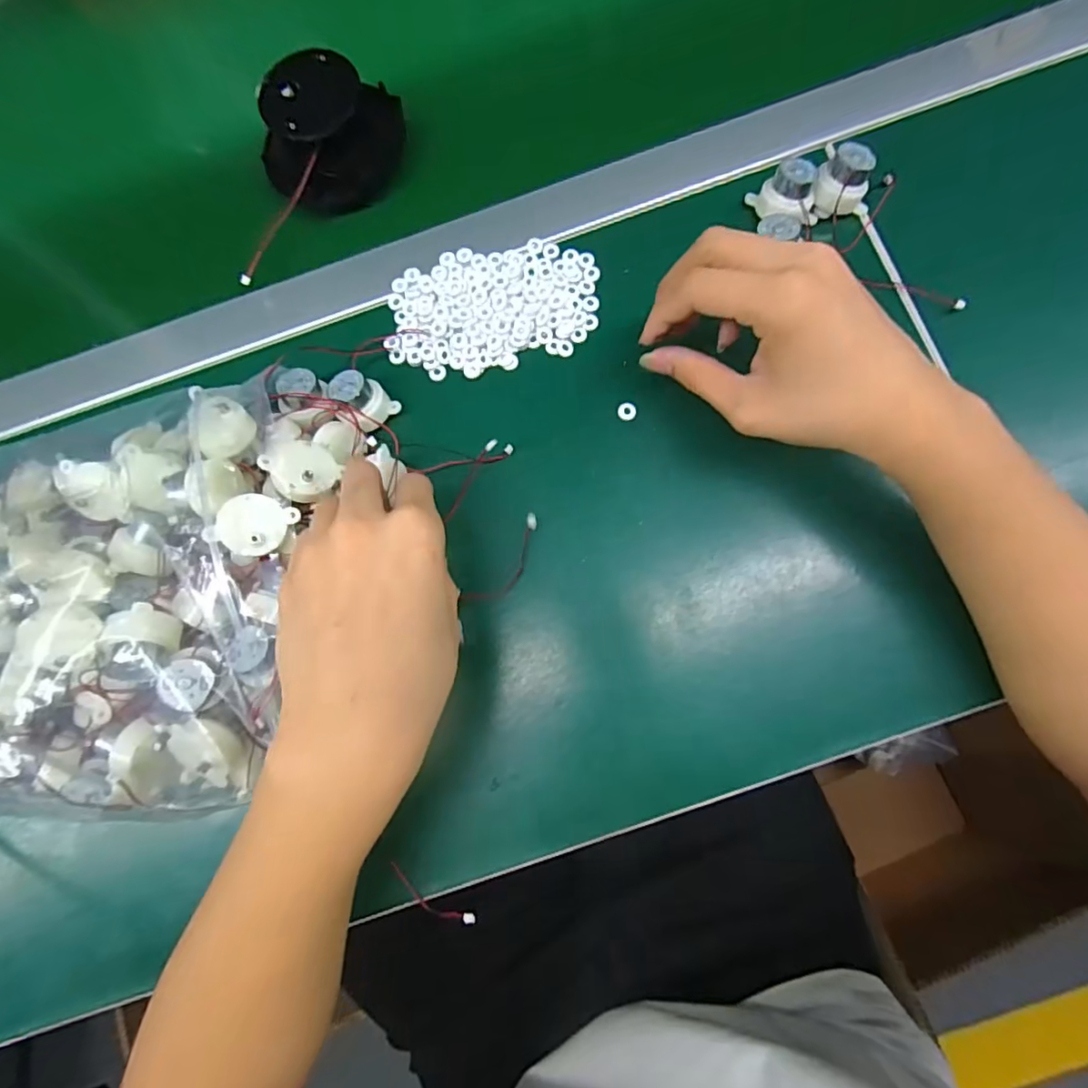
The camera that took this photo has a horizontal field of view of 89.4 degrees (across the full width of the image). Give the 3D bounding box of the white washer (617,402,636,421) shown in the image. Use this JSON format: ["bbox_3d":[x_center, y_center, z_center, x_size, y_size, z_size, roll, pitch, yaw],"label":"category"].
[{"bbox_3d":[0.050,-0.080,0.331,0.011,0.004,0.012,-4,79,3],"label":"white washer"}]

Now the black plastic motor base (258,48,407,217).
[{"bbox_3d":[-0.140,-0.260,0.353,0.069,0.043,0.084,28,83,8],"label":"black plastic motor base"}]

